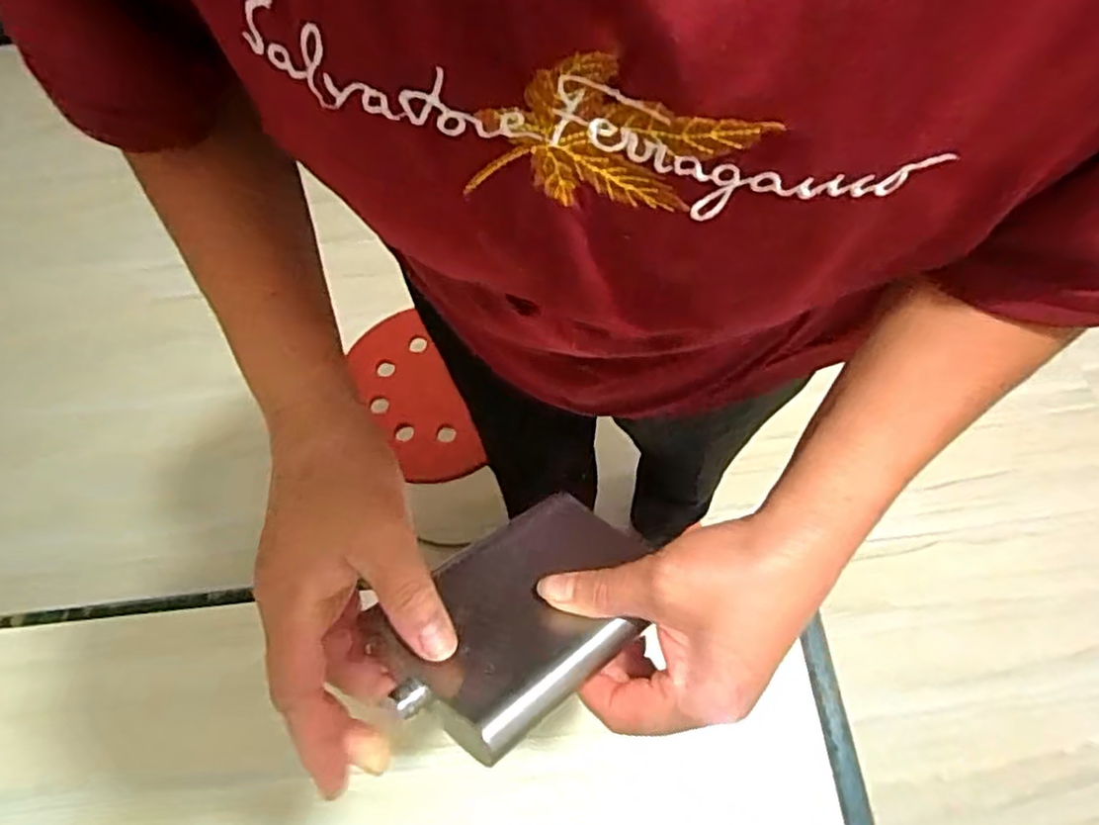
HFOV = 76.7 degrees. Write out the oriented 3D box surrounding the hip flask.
[{"bbox_3d":[-0.007,0.088,0.314,0.138,0.018,0.088,-28,42,-34],"label":"hip flask"}]

